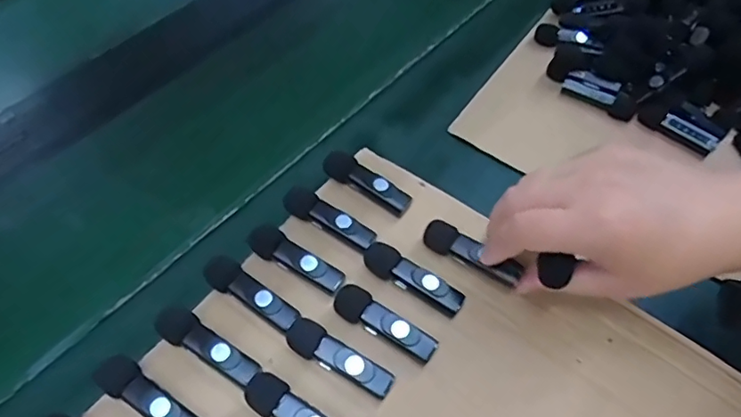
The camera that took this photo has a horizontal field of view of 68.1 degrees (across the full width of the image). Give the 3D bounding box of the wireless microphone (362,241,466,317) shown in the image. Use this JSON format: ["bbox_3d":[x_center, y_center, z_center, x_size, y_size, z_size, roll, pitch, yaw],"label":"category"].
[{"bbox_3d":[0.025,0.044,0.336,0.065,0.019,0.018,28,59,18],"label":"wireless microphone"}]

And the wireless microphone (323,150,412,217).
[{"bbox_3d":[-0.002,-0.019,0.370,0.063,0.017,0.015,28,60,18],"label":"wireless microphone"}]

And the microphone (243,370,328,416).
[{"bbox_3d":[-0.038,0.111,0.290,0.065,0.018,0.020,30,60,20],"label":"microphone"}]

